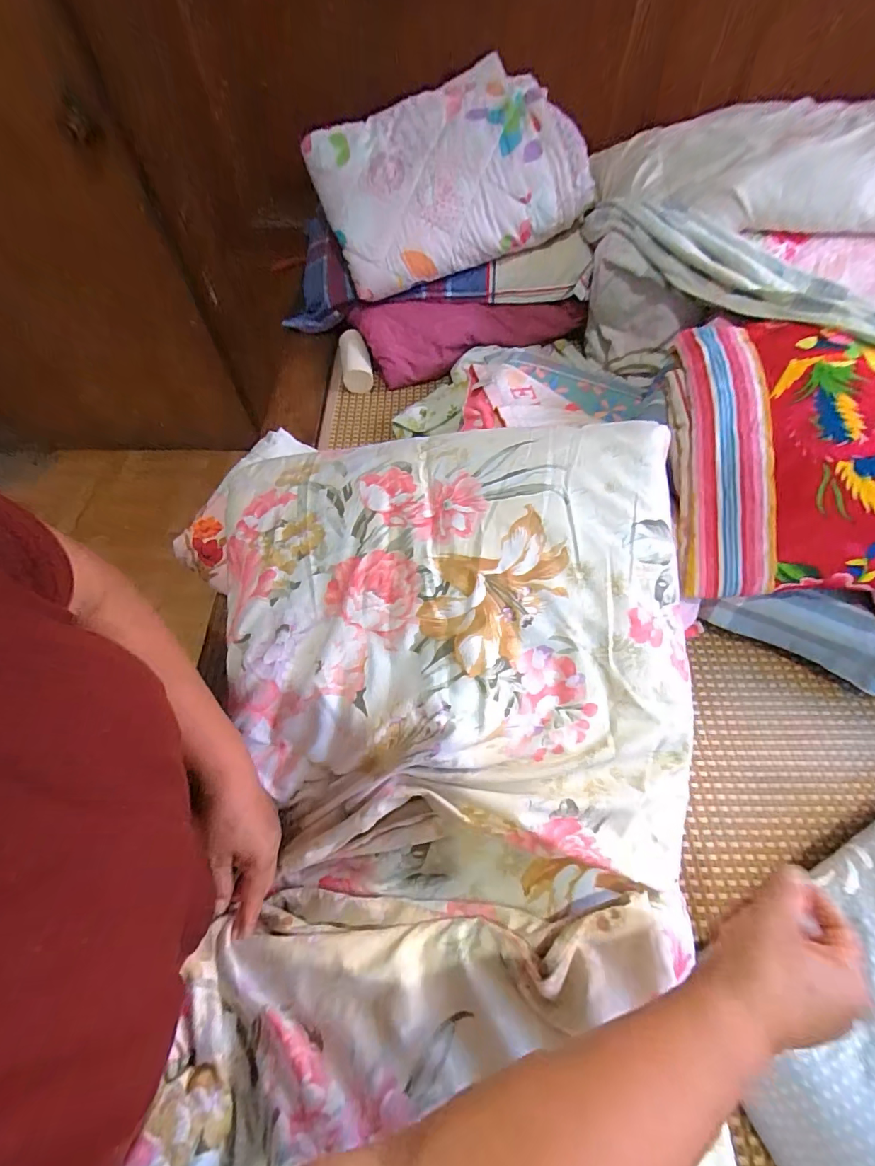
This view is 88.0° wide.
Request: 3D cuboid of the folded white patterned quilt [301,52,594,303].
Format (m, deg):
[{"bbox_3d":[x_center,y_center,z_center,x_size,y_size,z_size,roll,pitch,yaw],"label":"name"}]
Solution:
[{"bbox_3d":[0.004,-0.758,0.862,0.442,0.203,0.339,-21,62,-11],"label":"folded white patterned quilt"}]

